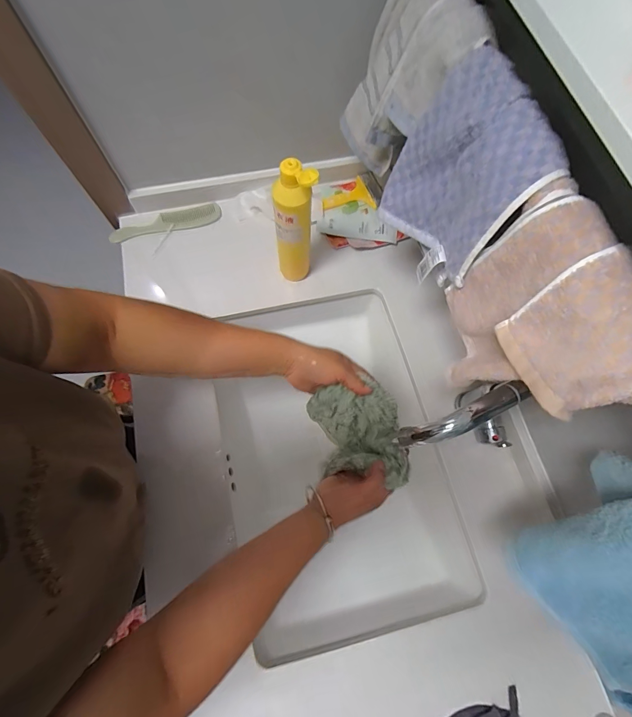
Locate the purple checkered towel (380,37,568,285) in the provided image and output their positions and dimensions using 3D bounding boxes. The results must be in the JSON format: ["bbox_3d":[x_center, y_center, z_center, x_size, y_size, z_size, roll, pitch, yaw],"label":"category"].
[{"bbox_3d":[0.152,-0.187,0.377,0.047,0.184,0.175,-9,66,-24],"label":"purple checkered towel"}]

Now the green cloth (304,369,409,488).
[{"bbox_3d":[0.061,0.110,0.473,0.114,0.079,0.134,-14,71,-5],"label":"green cloth"}]

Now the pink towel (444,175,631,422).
[{"bbox_3d":[0.199,-0.036,0.327,0.105,0.156,0.183,1,72,-2],"label":"pink towel"}]

